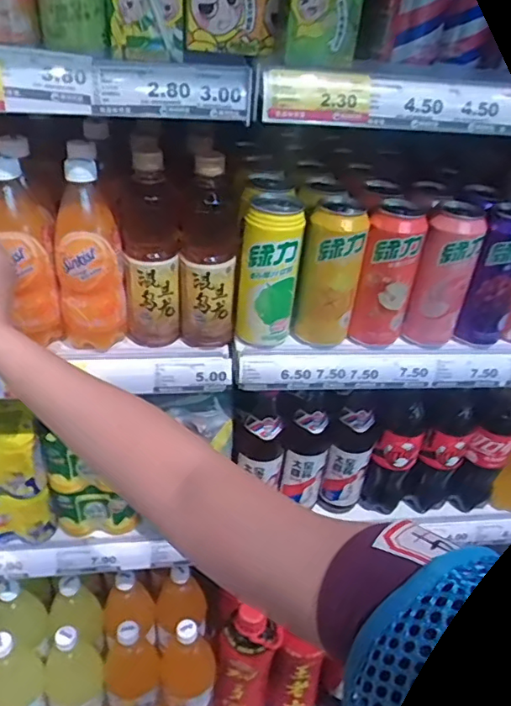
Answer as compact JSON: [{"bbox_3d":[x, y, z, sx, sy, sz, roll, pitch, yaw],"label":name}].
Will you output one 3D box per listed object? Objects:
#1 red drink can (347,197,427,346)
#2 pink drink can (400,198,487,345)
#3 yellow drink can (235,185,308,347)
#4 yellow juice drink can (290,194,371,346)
[{"bbox_3d":[0.153,-0.086,0.647,0.062,0.167,0.060,12,35,11],"label":"red drink can"},{"bbox_3d":[0.214,-0.086,0.637,0.059,0.152,0.059,15,36,15],"label":"pink drink can"},{"bbox_3d":[0.016,-0.091,0.629,0.067,0.160,0.063,6,34,3],"label":"yellow drink can"},{"bbox_3d":[0.085,-0.089,0.632,0.065,0.159,0.055,12,35,11],"label":"yellow juice drink can"}]

